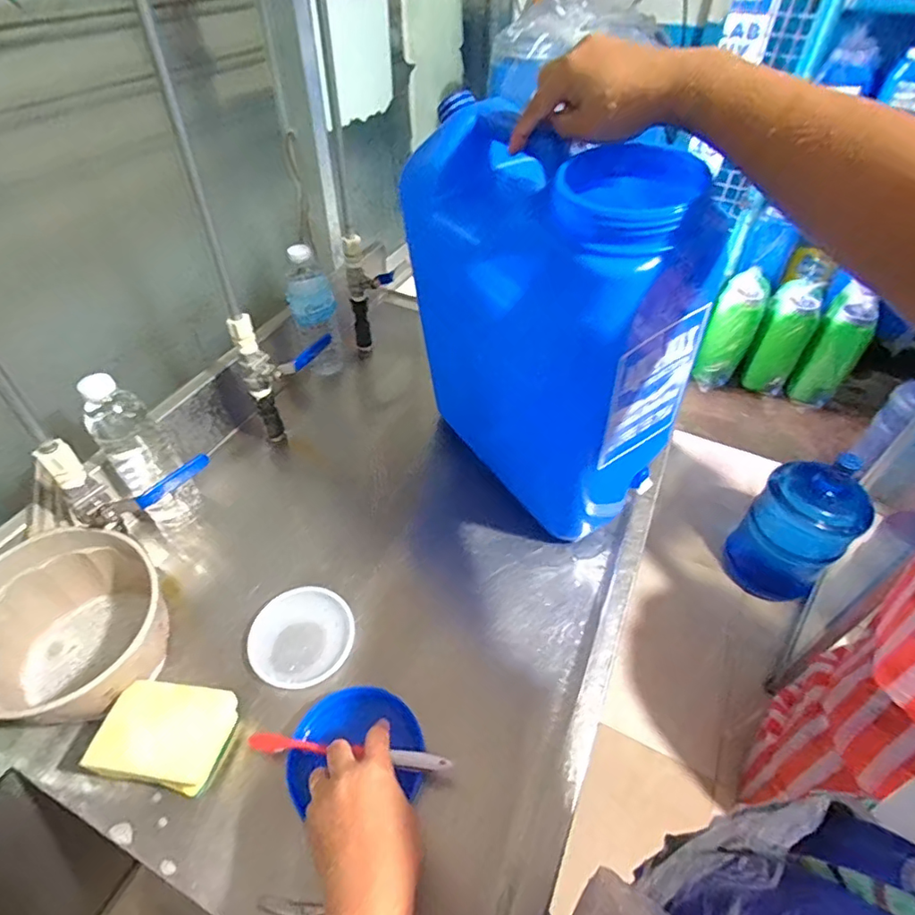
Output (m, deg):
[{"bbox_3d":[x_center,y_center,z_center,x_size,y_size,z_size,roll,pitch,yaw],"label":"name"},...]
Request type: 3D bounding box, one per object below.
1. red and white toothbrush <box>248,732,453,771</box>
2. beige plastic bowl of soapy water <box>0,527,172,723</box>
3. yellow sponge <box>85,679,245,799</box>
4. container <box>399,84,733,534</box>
[{"bbox_3d":[-0.099,0.268,0.479,0.187,0.009,0.015,3,46,6],"label":"red and white toothbrush"},{"bbox_3d":[-0.376,0.169,0.512,0.158,0.106,0.157,0,46,0],"label":"beige plastic bowl of soapy water"},{"bbox_3d":[-0.260,0.246,0.474,0.101,0.020,0.082,27,57,-16],"label":"yellow sponge"},{"bbox_3d":[0.087,-0.126,0.587,0.162,0.418,0.291,-26,52,-23],"label":"container"}]

